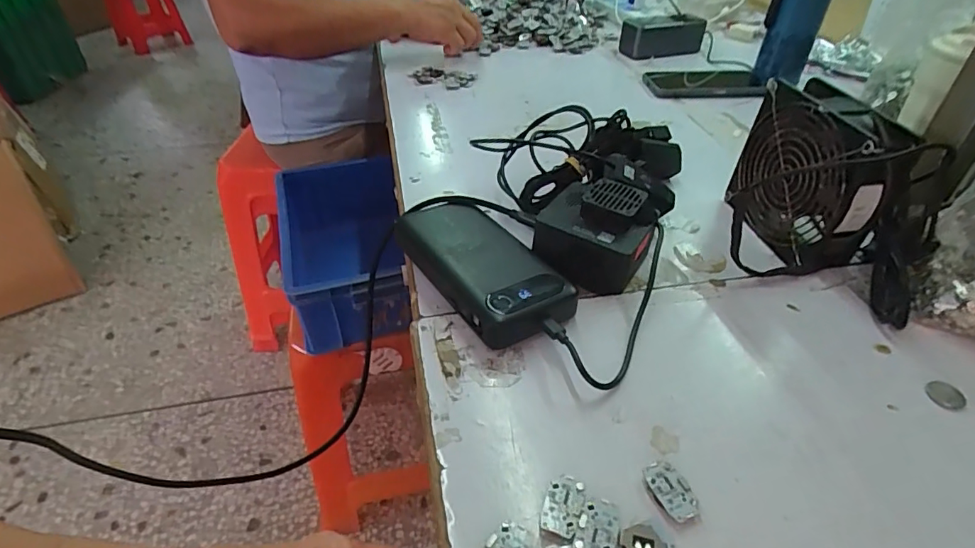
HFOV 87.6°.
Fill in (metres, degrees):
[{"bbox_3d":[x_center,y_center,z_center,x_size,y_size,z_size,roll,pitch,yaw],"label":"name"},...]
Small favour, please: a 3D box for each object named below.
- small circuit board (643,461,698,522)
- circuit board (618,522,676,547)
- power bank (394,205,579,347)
[{"bbox_3d":[0.092,0.108,0.254,0.019,0.006,0.029,-9,41,-12],"label":"small circuit board"},{"bbox_3d":[0.072,0.124,0.233,0.029,0.005,0.017,-12,42,-16],"label":"circuit board"},{"bbox_3d":[-0.007,-0.009,0.375,0.070,0.028,0.154,-21,45,-24],"label":"power bank"}]

